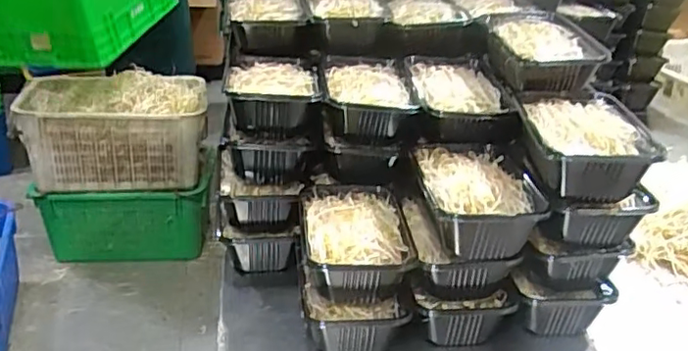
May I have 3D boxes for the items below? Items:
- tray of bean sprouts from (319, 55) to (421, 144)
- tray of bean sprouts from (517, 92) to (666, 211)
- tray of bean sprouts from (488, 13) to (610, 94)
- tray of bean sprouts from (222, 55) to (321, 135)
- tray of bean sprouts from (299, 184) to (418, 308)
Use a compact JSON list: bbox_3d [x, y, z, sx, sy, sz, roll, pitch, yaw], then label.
[{"bbox_3d":[0.029,-0.100,0.821,0.116,0.066,0.173,0,29,-6],"label":"tray of bean sprouts"},{"bbox_3d":[0.260,-0.034,0.679,0.121,0.065,0.182,2,29,-1],"label":"tray of bean sprouts"},{"bbox_3d":[0.256,-0.161,0.795,0.134,0.059,0.166,6,29,6],"label":"tray of bean sprouts"},{"bbox_3d":[-0.095,-0.109,0.820,0.115,0.064,0.174,-1,29,-7],"label":"tray of bean sprouts"},{"bbox_3d":[0.011,0.079,0.716,0.118,0.064,0.174,-1,29,-7],"label":"tray of bean sprouts"}]

